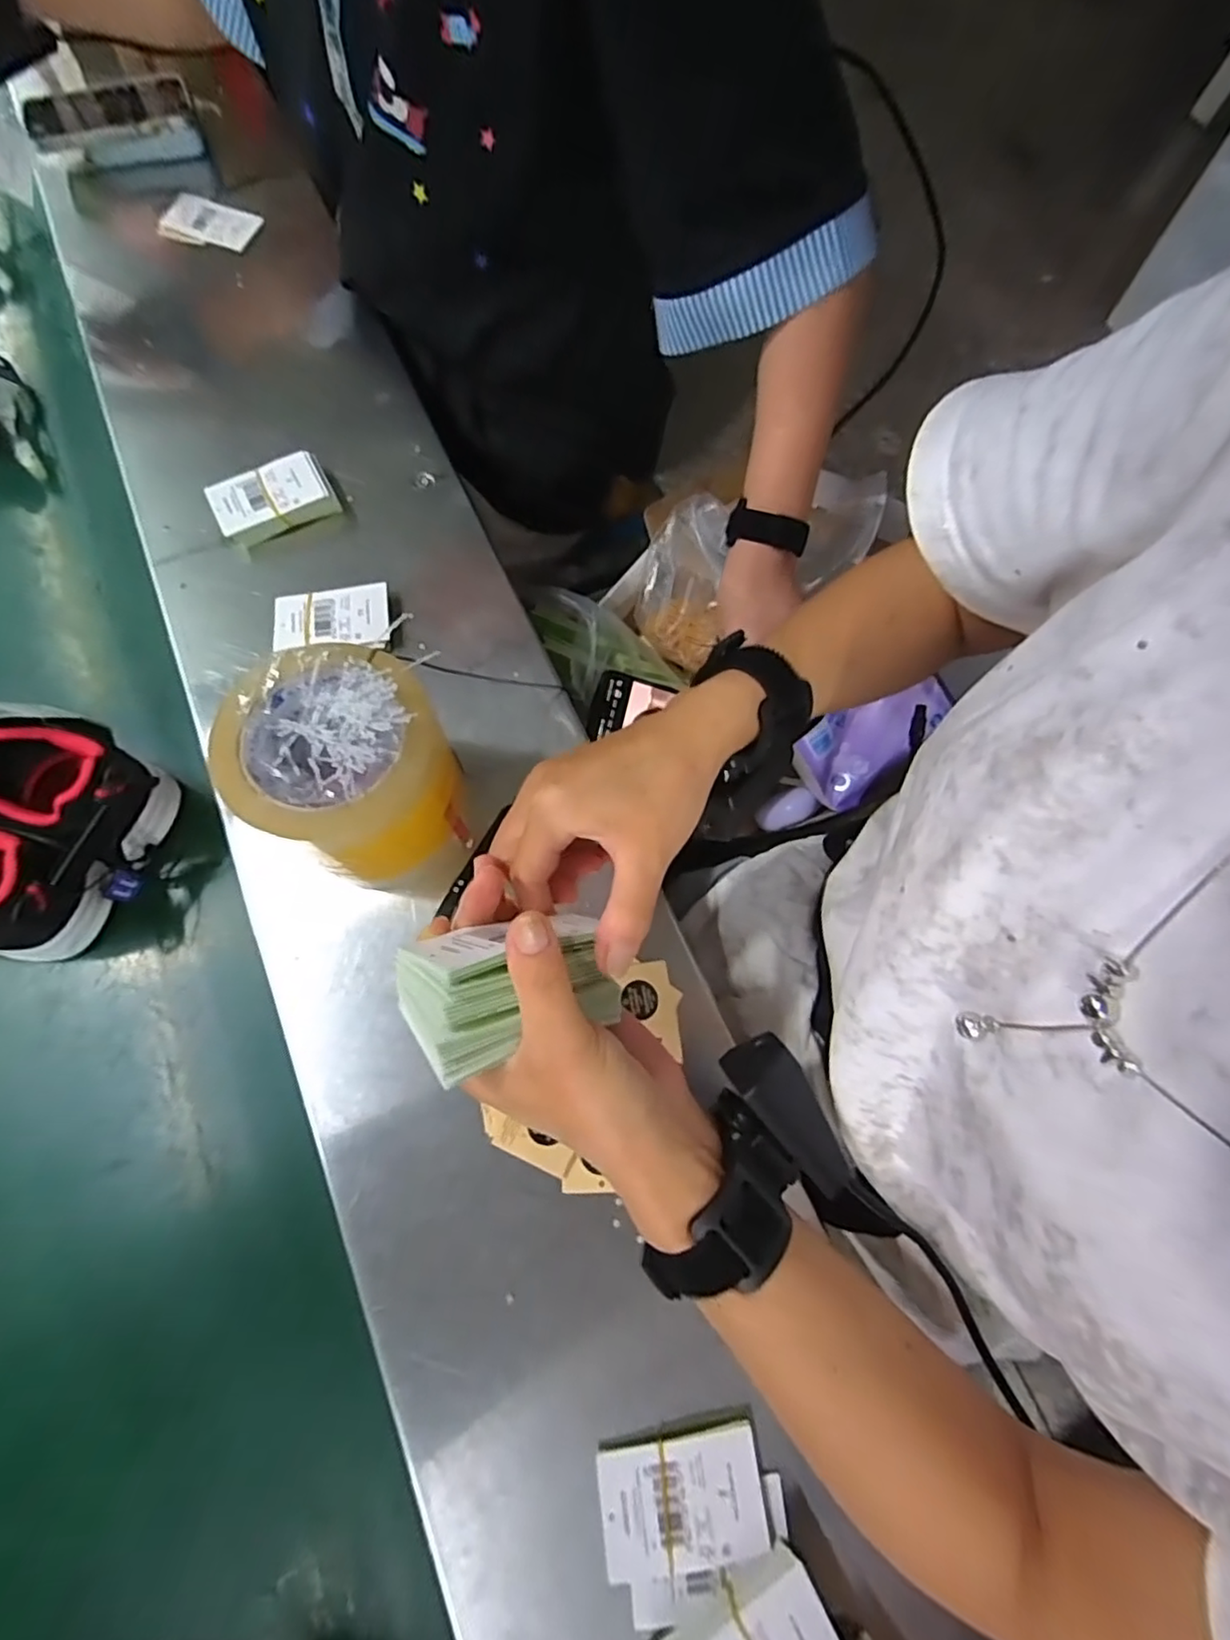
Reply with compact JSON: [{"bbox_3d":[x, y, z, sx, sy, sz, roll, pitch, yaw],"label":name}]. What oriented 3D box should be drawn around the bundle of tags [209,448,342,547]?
[{"bbox_3d":[-0.259,-0.243,0.481,0.083,0.016,0.050,-28,75,-9],"label":"bundle of tags"}]

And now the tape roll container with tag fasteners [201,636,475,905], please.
[{"bbox_3d":[-0.142,-0.020,0.356,0.107,0.121,0.111,26,74,8],"label":"tape roll container with tag fasteners"}]

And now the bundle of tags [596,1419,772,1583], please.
[{"bbox_3d":[0.033,0.329,0.306,0.077,0.007,0.050,-7,72,-3],"label":"bundle of tags"}]

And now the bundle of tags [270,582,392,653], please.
[{"bbox_3d":[-0.202,-0.146,0.456,0.080,0.011,0.054,-2,72,-1],"label":"bundle of tags"}]

